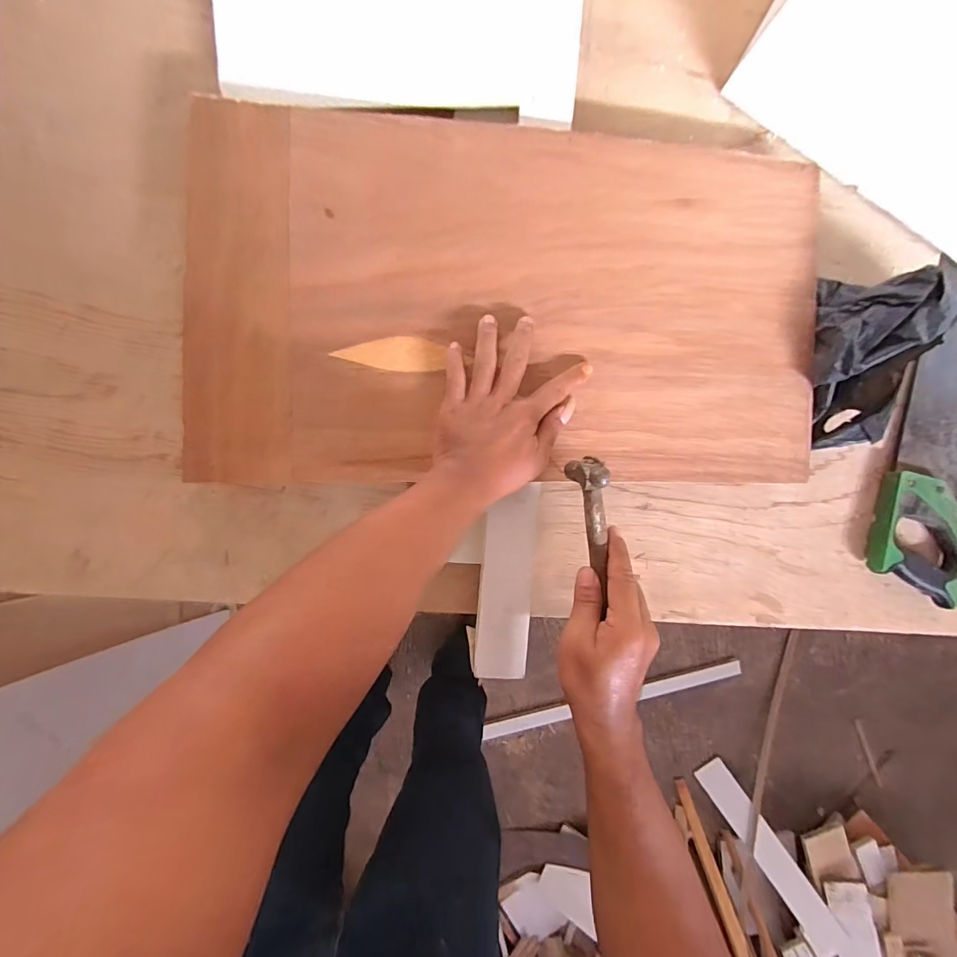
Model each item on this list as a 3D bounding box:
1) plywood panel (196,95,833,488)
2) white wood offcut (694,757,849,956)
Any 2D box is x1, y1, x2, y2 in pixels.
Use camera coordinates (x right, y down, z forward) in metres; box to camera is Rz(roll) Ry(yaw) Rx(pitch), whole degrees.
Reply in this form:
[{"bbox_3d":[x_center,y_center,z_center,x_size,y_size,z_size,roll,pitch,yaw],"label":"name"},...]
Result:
[{"bbox_3d":[0.042,-0.164,0.424,0.598,0.015,0.329,-1,93,-5],"label":"plywood panel"},{"bbox_3d":[0.794,1.022,1.199,0.091,0.025,0.477,-33,69,-3],"label":"white wood offcut"}]

